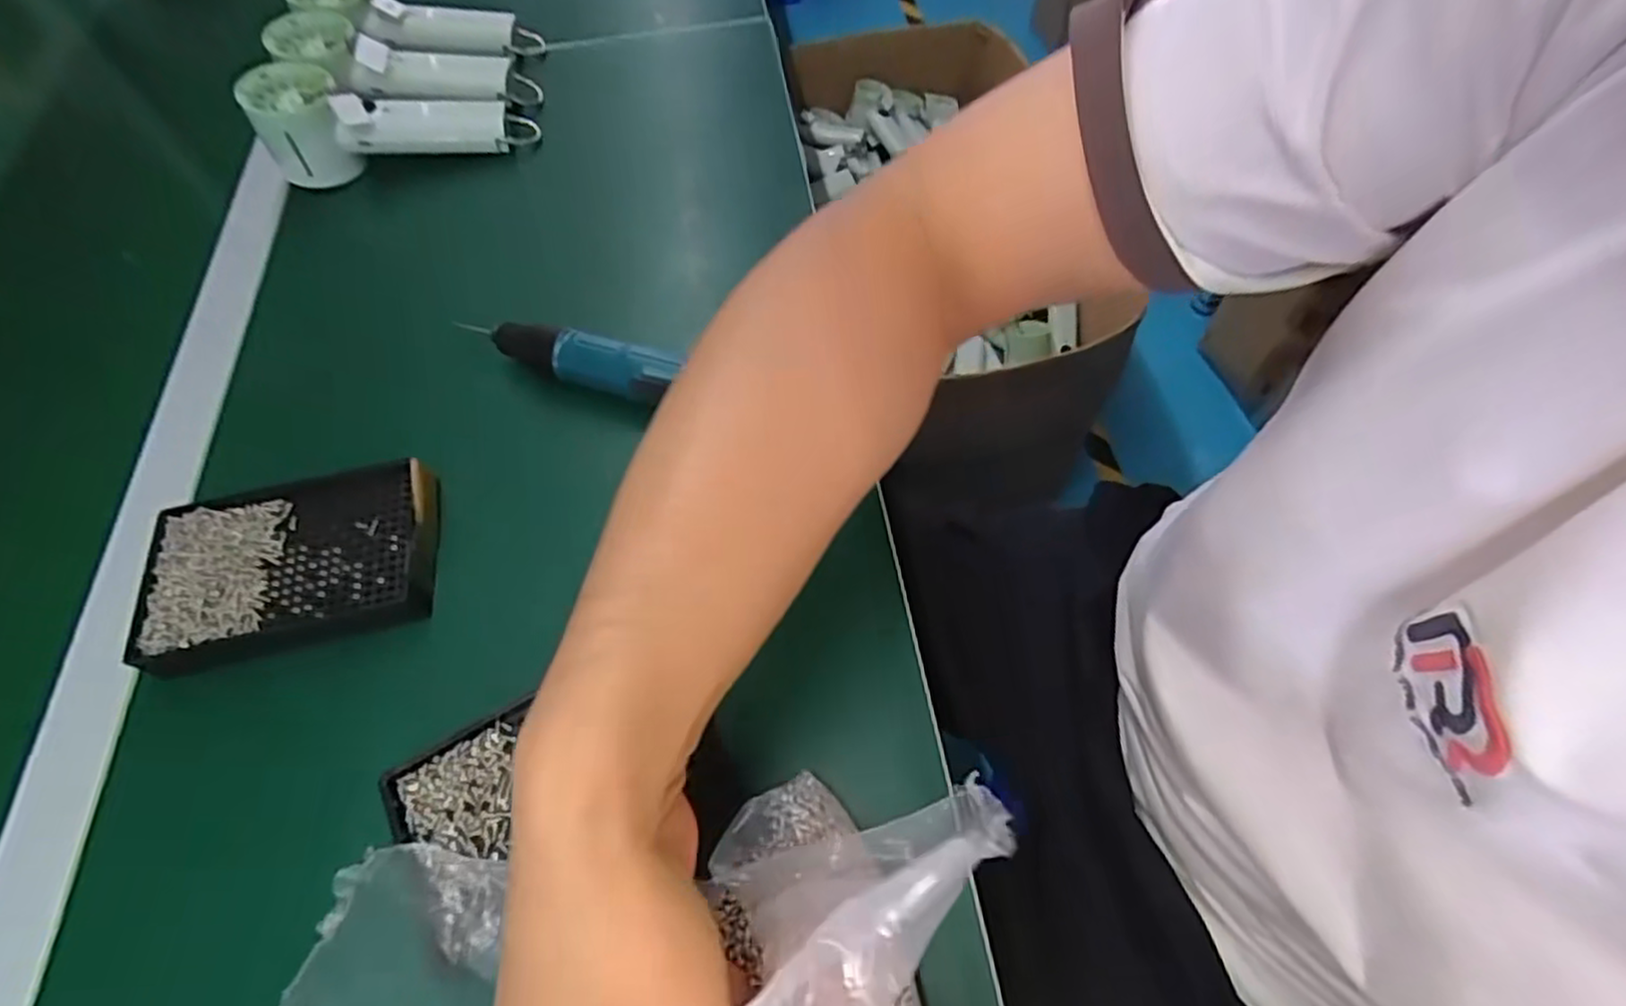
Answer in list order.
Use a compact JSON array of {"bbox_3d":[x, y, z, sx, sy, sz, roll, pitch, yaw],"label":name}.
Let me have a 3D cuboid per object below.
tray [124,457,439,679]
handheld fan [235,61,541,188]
[{"bbox_3d":[-0.272,0.030,0.376,0.140,0.017,0.094,-11,61,-4],"label":"tray"},{"bbox_3d":[-0.319,-0.293,0.554,0.196,0.067,0.062,-9,60,-17],"label":"handheld fan"}]

